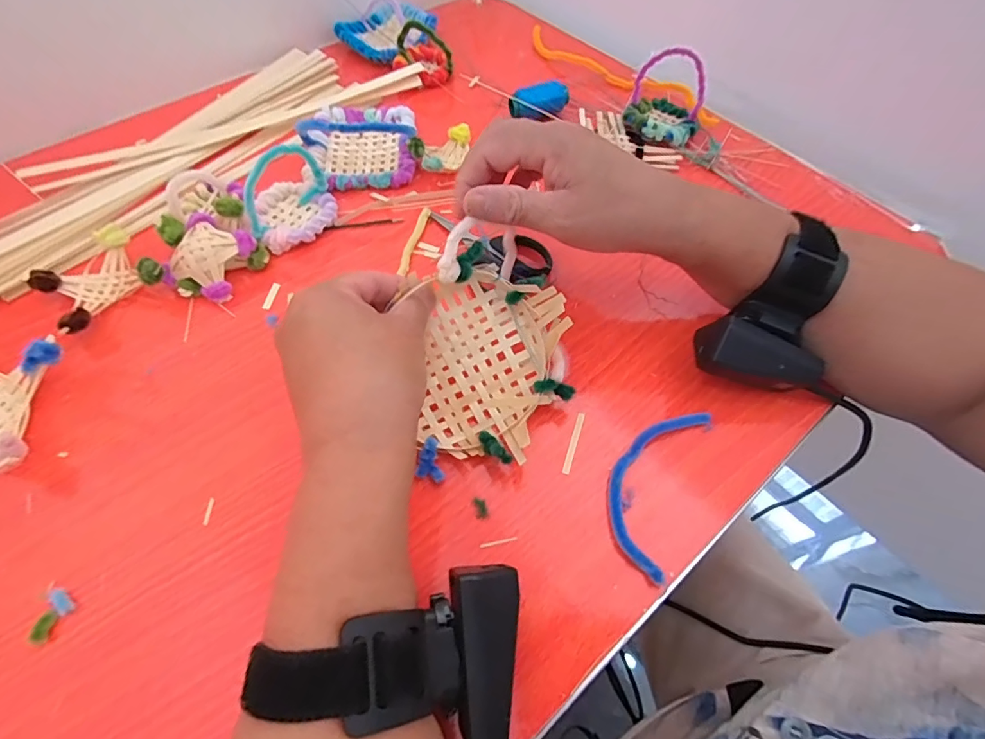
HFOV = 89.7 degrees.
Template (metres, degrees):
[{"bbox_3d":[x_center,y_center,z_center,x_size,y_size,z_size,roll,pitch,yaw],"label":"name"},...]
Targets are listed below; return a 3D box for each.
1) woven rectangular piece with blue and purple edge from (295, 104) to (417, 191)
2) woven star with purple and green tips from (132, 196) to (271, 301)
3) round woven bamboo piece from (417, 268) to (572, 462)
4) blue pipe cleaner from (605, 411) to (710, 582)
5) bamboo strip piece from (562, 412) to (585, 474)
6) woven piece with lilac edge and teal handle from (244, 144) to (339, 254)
[{"bbox_3d":[-0.112,-0.211,0.418,0.092,0.052,0.108,-6,60,-5],"label":"woven rectangular piece with blue and purple edge"},{"bbox_3d":[-0.206,-0.081,0.353,0.078,0.031,0.066,-33,66,-19],"label":"woven star with purple and green tips"},{"bbox_3d":[0.000,-0.001,0.293,0.075,0.031,0.099,12,85,0],"label":"round woven bamboo piece"},{"bbox_3d":[0.092,0.062,0.287,0.042,0.007,0.106,24,62,12],"label":"blue pipe cleaner"},{"bbox_3d":[0.050,0.044,0.300,0.004,0.004,0.041,17,61,9],"label":"bamboo strip piece"},{"bbox_3d":[-0.154,-0.133,0.370,0.061,0.053,0.065,-19,62,-12],"label":"woven piece with lilac edge and teal handle"}]

